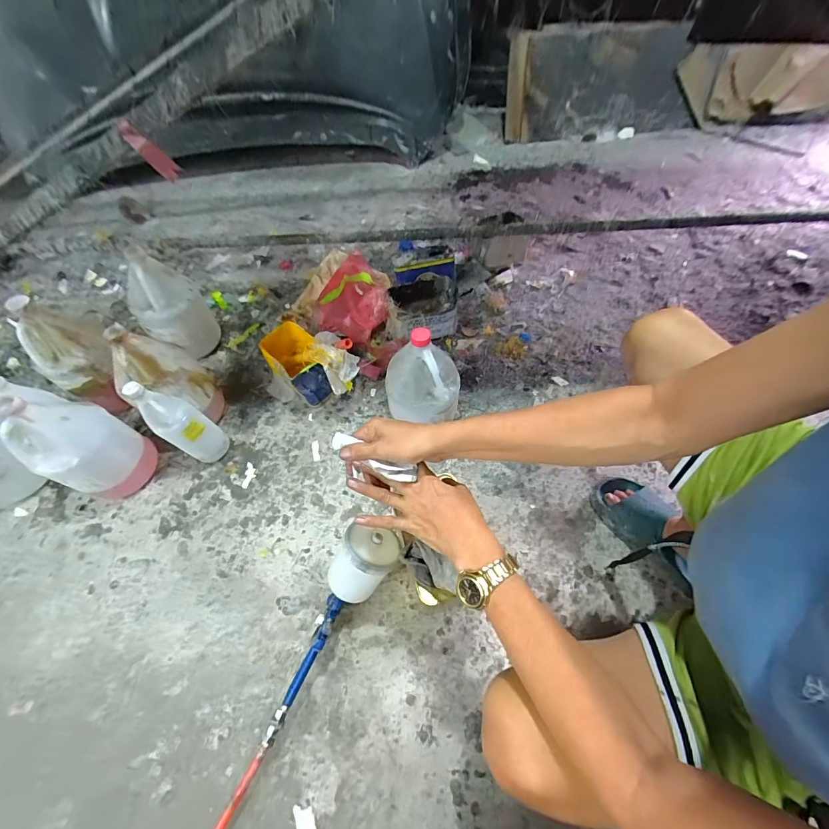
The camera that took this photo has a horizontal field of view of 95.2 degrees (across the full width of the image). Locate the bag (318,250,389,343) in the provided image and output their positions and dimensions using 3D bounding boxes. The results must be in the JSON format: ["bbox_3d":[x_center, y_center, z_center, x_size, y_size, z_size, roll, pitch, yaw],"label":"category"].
[{"bbox_3d":[-0.169,-0.320,1.049,0.197,0.122,0.247,-7,60,-4],"label":"bag"}]

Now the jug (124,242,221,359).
[{"bbox_3d":[-0.595,-0.258,0.933,0.155,0.277,0.129,-38,66,-19],"label":"jug"}]

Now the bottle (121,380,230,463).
[{"bbox_3d":[-0.480,0.022,0.791,0.081,0.262,0.089,0,60,0],"label":"bottle"}]

